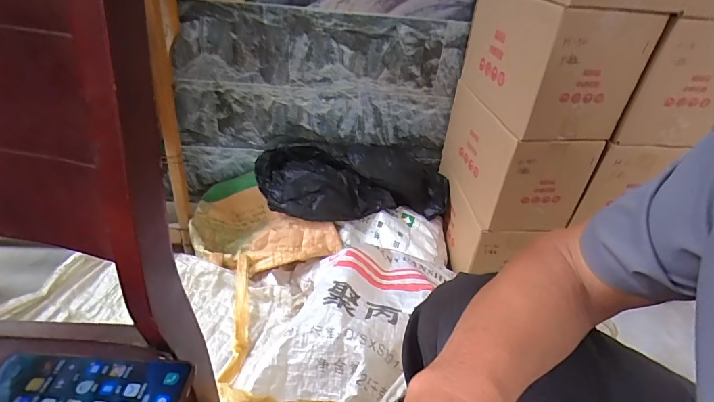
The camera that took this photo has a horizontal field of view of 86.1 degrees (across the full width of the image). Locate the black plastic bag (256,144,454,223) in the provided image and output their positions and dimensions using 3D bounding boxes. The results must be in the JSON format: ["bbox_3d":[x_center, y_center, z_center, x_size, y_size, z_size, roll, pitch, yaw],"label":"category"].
[{"bbox_3d":[0.005,-0.069,1.104,0.562,0.154,0.251,-2,36,-13],"label":"black plastic bag"}]

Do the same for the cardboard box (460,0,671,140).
[{"bbox_3d":[0.421,-0.315,0.885,0.228,0.278,0.367,0,36,-11],"label":"cardboard box"}]

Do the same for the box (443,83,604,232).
[{"bbox_3d":[0.388,-0.135,1.025,0.201,0.233,0.414,0,36,-11],"label":"box"}]

